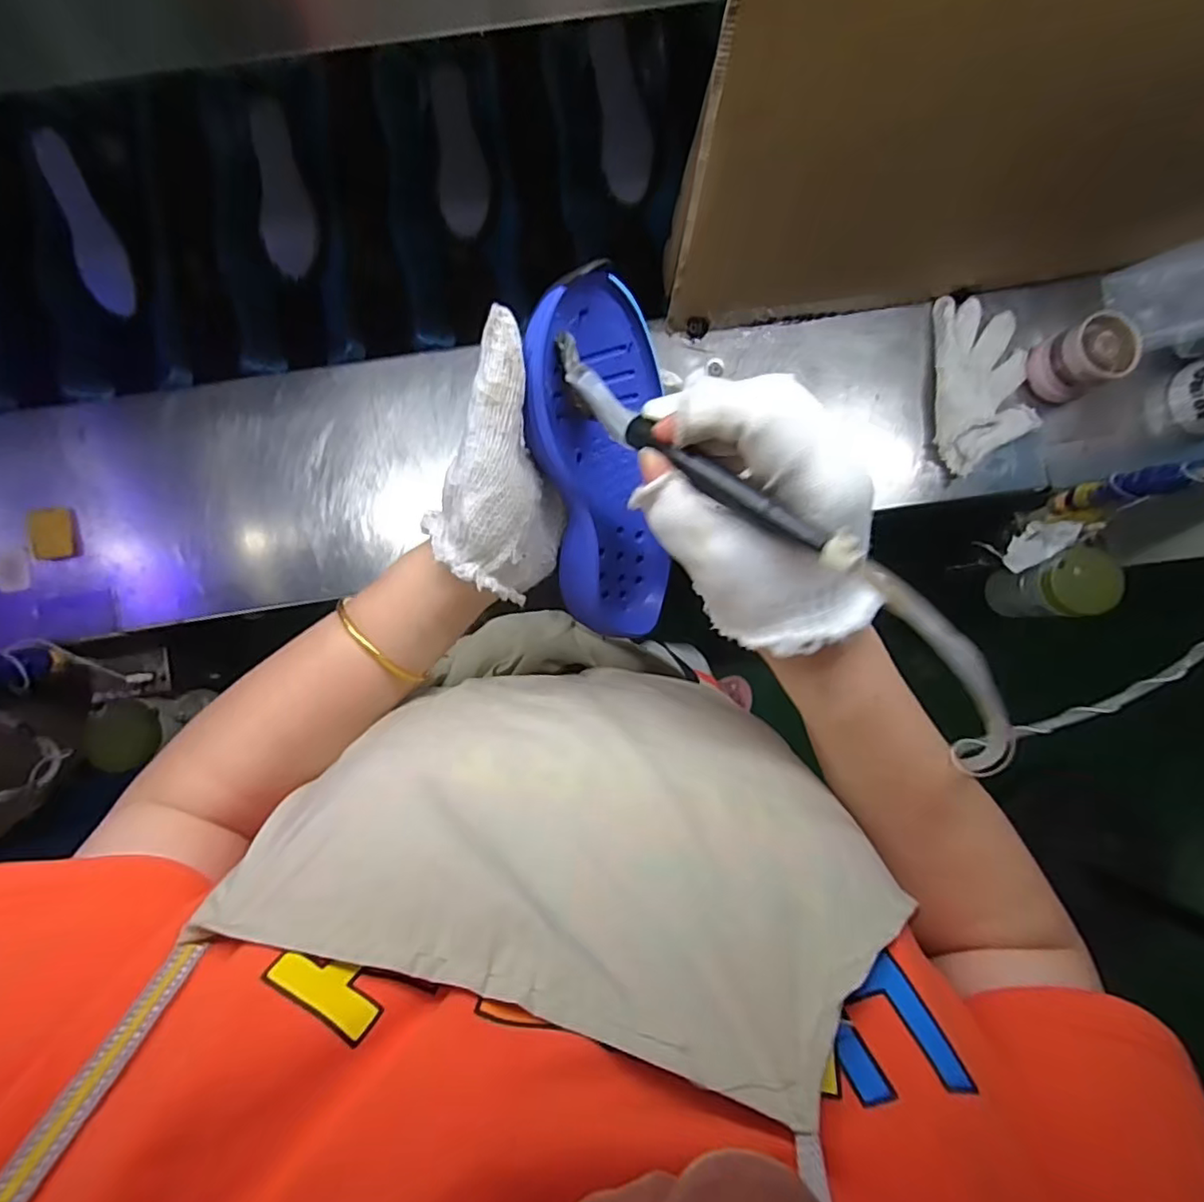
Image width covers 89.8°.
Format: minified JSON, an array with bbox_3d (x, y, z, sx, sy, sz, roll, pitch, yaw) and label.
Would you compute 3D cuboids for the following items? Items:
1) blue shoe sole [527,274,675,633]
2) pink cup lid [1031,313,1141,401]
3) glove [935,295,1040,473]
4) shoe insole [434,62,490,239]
[{"bbox_3d":[0.003,-0.066,0.323,0.084,0.023,0.188,-28,128,-35],"label":"blue shoe sole"},{"bbox_3d":[0.487,-0.246,0.611,0.066,0.055,0.066,0,87,-2],"label":"pink cup lid"},{"bbox_3d":[0.399,-0.227,0.630,0.100,0.017,0.181,0,87,-2],"label":"glove"},{"bbox_3d":[-0.153,-0.493,0.666,0.053,0.004,0.164,-5,99,-23],"label":"shoe insole"}]

